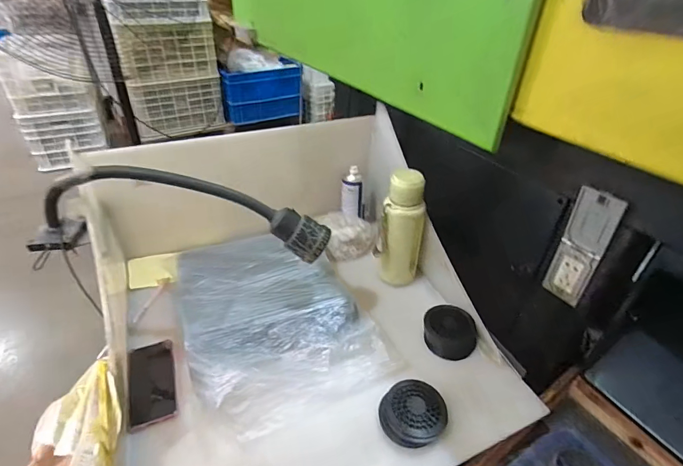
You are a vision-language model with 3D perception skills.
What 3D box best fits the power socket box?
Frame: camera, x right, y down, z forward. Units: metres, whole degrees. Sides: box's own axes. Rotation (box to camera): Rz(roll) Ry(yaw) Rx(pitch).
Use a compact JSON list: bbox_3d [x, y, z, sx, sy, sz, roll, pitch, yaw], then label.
[{"bbox_3d":[0.428,0.029,0.680,0.020,0.232,0.072,-18,40,-26],"label":"power socket box"}]

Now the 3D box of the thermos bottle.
[{"bbox_3d":[0.134,-0.006,0.836,0.096,0.260,0.075,11,36,12],"label":"thermos bottle"}]

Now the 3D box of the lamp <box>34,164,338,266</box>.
[{"bbox_3d":[-0.280,-0.038,0.644,0.517,0.145,0.068,3,35,1],"label":"lamp"}]

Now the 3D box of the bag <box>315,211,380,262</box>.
[{"bbox_3d":[0.022,0.001,1.010,0.150,0.078,0.122,-9,37,-16],"label":"bag"}]

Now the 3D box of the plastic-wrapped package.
[{"bbox_3d":[-0.138,0.172,0.750,0.326,0.118,0.408,-21,41,-29],"label":"plastic-wrapped package"}]

